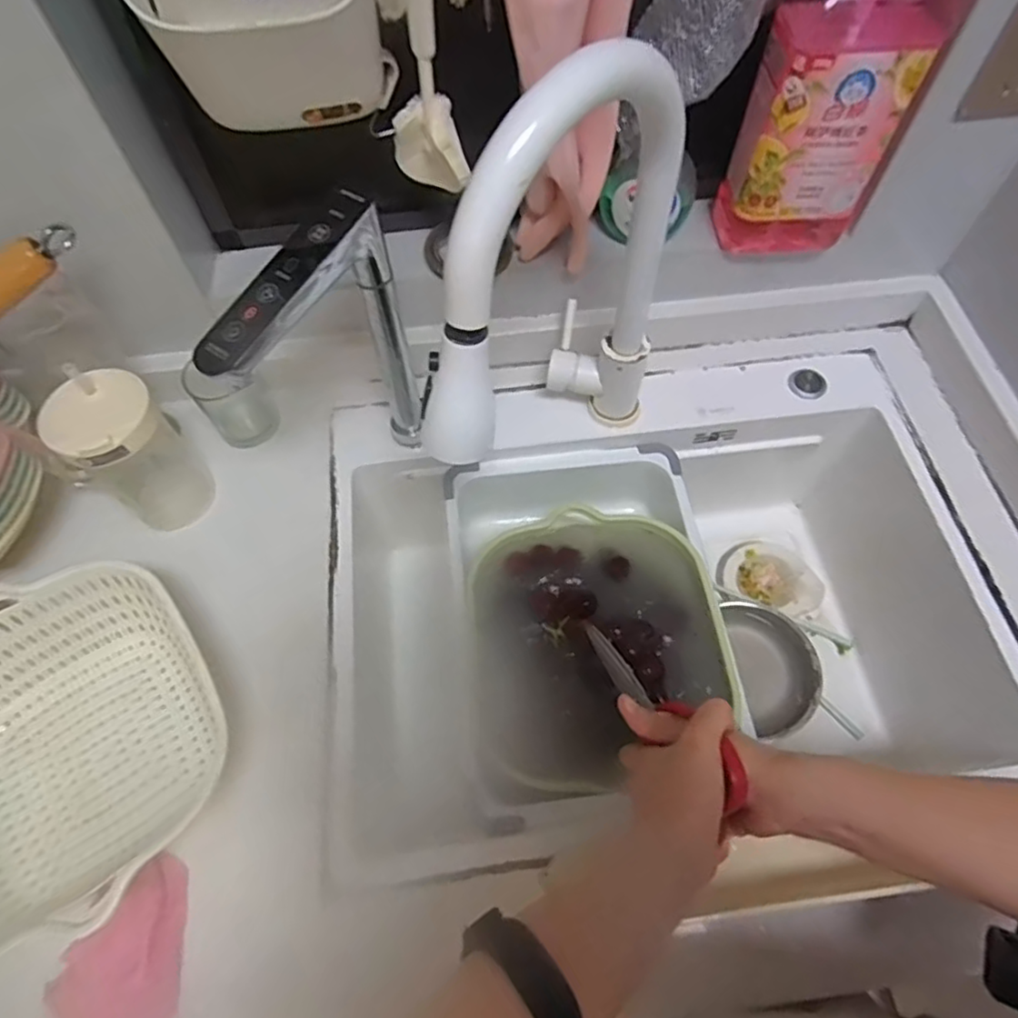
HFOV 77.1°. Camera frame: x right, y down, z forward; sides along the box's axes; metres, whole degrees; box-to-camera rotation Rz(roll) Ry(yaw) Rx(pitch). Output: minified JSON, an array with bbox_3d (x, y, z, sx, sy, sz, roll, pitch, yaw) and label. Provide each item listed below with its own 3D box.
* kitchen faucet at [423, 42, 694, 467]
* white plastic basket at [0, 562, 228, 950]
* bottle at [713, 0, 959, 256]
[{"bbox_3d":[0.038,-0.128,0.475,0.081,0.348,0.249,26,66,14],"label":"kitchen faucet"},{"bbox_3d":[-0.338,0.178,0.481,0.199,0.101,0.217,-27,65,-12],"label":"white plastic basket"},{"bbox_3d":[0.260,-0.333,0.507,0.118,0.272,0.070,-8,62,-3],"label":"bottle"}]

